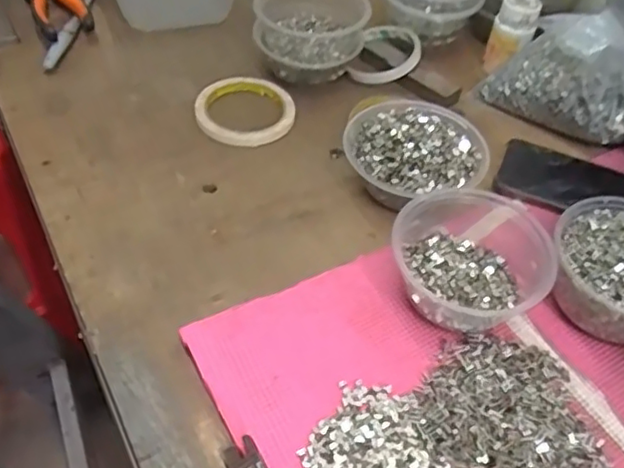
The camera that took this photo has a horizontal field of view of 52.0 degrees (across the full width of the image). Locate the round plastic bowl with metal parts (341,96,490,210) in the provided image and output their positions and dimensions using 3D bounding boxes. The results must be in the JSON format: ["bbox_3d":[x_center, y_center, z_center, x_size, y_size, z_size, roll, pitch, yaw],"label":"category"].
[{"bbox_3d":[0.088,-0.071,0.566,0.110,0.066,0.111,2,49,-2],"label":"round plastic bowl with metal parts"}]

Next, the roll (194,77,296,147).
[{"bbox_3d":[-0.067,-0.126,0.644,0.097,0.013,0.099,2,49,-2],"label":"roll"}]

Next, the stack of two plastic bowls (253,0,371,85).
[{"bbox_3d":[-0.004,-0.211,0.671,0.101,0.085,0.093,-12,51,-13],"label":"stack of two plastic bowls"}]

